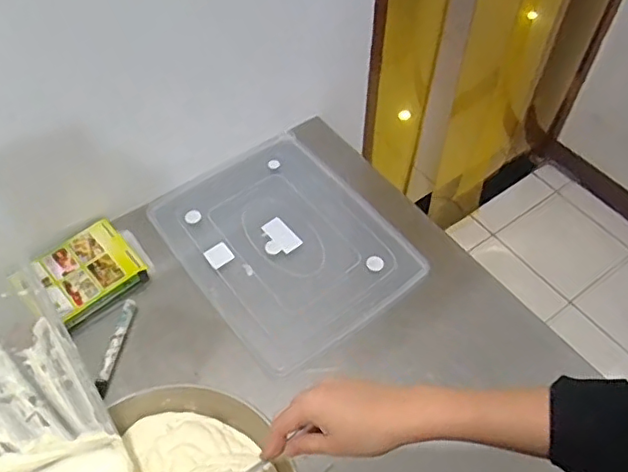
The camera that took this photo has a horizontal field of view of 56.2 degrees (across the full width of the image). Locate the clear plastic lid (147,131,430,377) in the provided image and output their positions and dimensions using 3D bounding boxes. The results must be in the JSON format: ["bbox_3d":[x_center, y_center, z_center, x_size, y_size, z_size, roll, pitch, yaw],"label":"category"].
[{"bbox_3d":[-0.047,0.002,0.875,0.277,0.019,0.345,-34,60,-21],"label":"clear plastic lid"}]

